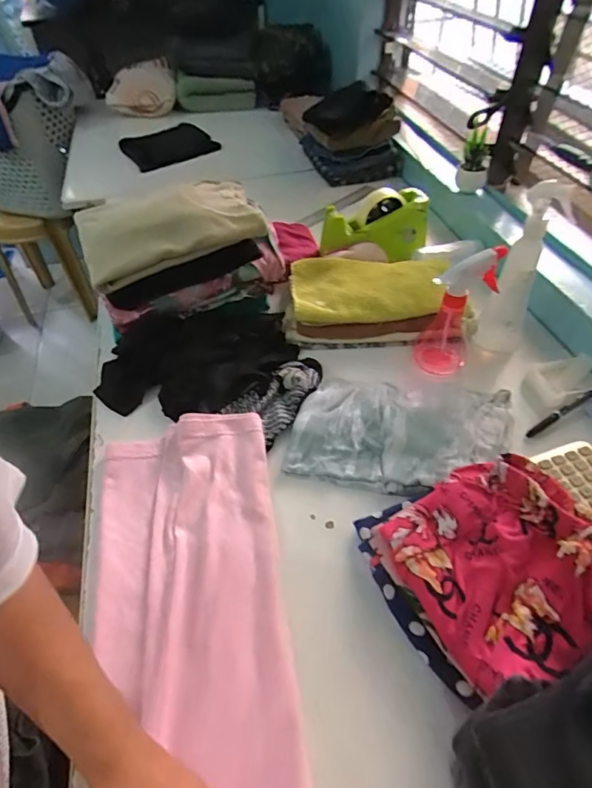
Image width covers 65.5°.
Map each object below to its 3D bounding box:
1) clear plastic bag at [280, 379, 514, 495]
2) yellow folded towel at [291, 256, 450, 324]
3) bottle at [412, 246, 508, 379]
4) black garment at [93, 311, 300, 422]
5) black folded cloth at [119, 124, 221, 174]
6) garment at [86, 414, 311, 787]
[{"bbox_3d":[0.133,0.043,0.574,0.270,0.028,0.161,7,49,9],"label":"clear plastic bag"},{"bbox_3d":[0.115,-0.170,0.730,0.237,0.030,0.135,-3,48,0],"label":"yellow folded towel"},{"bbox_3d":[0.213,-0.114,0.620,0.077,0.177,0.087,17,51,17],"label":"bottle"},{"bbox_3d":[-0.142,-0.048,0.664,0.260,0.045,0.185,2,48,4],"label":"black garment"},{"bbox_3d":[-0.330,-0.646,1.206,0.216,0.046,0.197,-28,53,-21],"label":"black folded cloth"},{"bbox_3d":[-0.087,0.265,0.381,0.190,0.066,0.606,-11,44,-7],"label":"garment"}]

